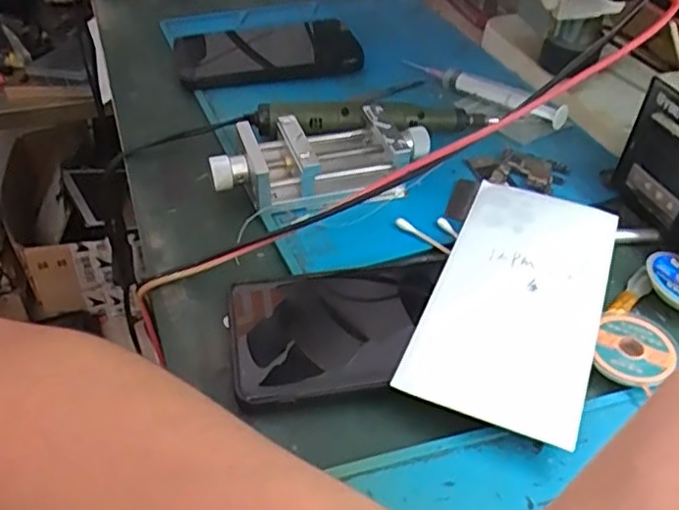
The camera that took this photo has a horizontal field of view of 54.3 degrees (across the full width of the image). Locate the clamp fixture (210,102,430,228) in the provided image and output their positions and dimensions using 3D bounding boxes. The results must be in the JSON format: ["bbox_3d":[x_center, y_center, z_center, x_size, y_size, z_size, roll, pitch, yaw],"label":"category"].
[{"bbox_3d":[-0.009,-0.060,0.415,0.138,0.033,0.057,-11,44,-14],"label":"clamp fixture"}]

